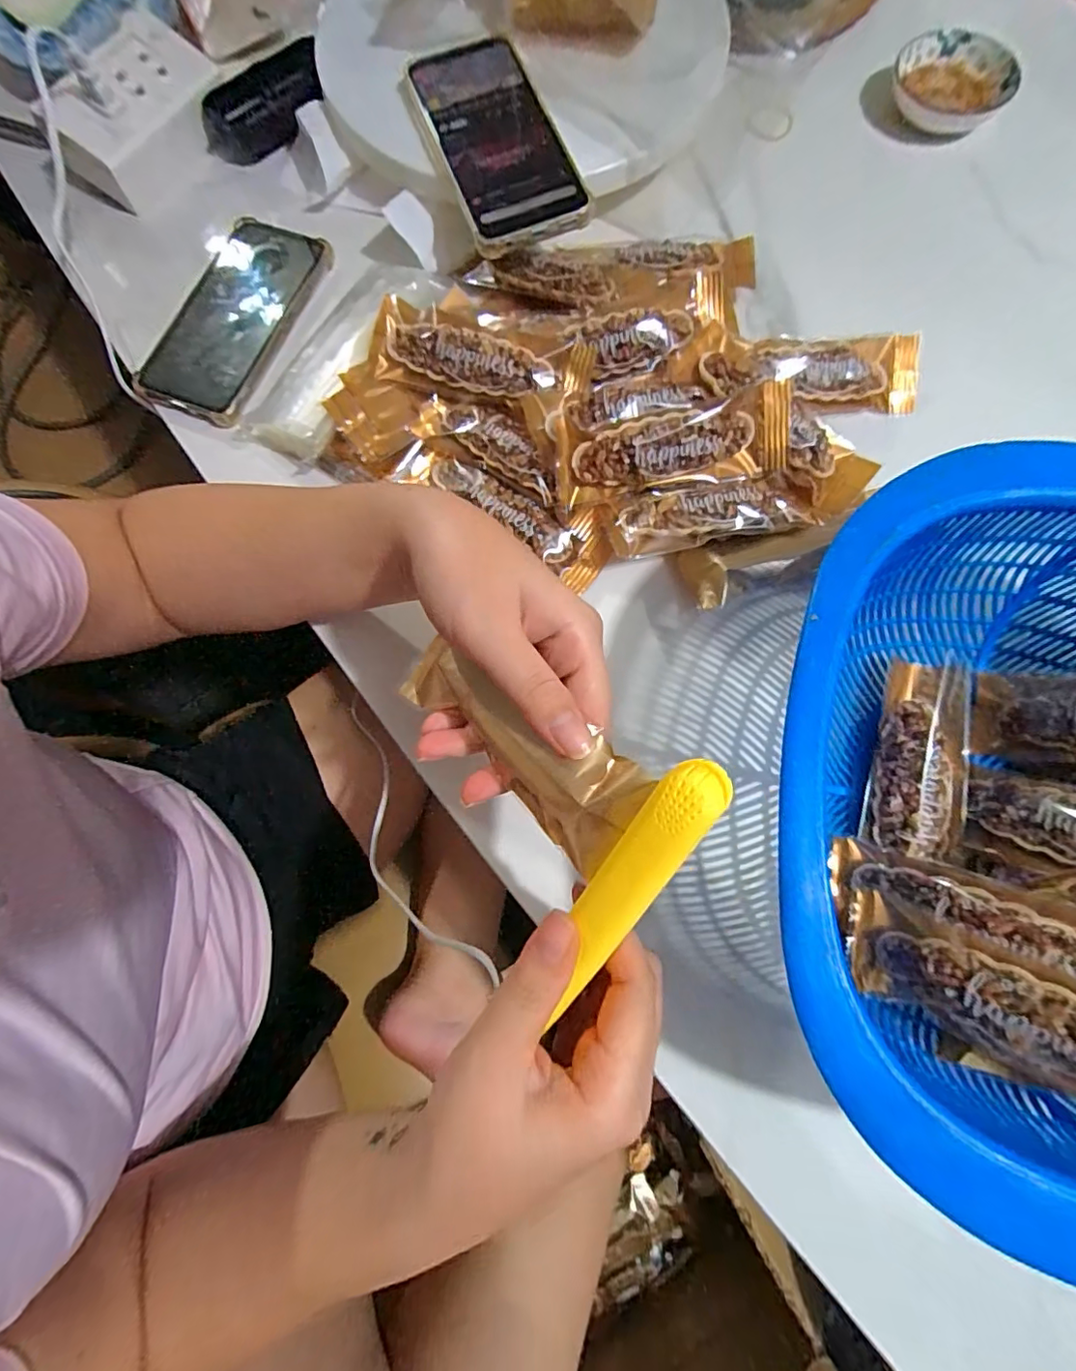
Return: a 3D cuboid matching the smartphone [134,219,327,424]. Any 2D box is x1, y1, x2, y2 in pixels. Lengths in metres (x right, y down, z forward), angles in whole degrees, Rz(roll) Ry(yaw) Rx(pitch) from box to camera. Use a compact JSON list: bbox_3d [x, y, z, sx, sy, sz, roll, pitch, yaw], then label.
[{"bbox_3d":[-0.218,-0.266,0.390,0.087,0.014,0.165,18,77,6],"label":"smartphone"}]

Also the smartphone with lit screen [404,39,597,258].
[{"bbox_3d":[-0.026,-0.365,0.364,0.082,0.016,0.171,-19,76,-6],"label":"smartphone with lit screen"}]

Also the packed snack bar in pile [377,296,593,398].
[{"bbox_3d":[-0.035,-0.203,0.338,0.130,0.025,0.040,14,77,5],"label":"packed snack bar in pile"}]

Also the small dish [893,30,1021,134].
[{"bbox_3d":[0.316,-0.462,0.414,0.084,0.019,0.069,24,78,7],"label":"small dish"}]

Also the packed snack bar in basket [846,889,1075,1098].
[{"bbox_3d":[0.197,0.132,0.208,0.140,0.031,0.041,15,74,41],"label":"packed snack bar in basket"}]

